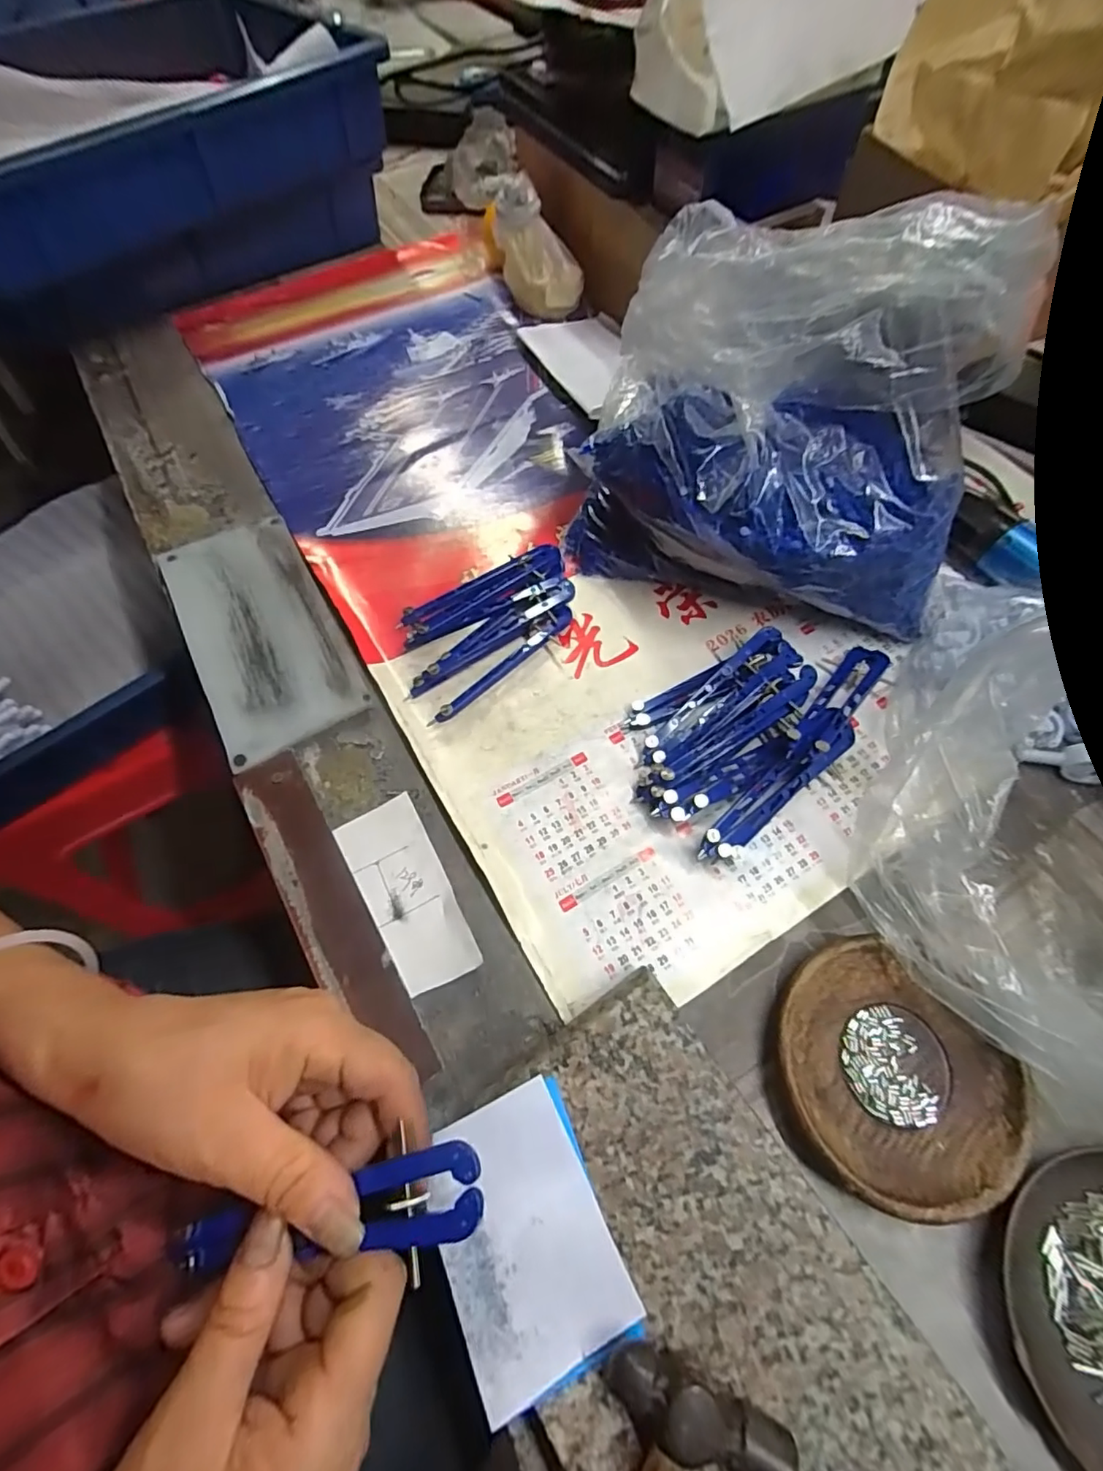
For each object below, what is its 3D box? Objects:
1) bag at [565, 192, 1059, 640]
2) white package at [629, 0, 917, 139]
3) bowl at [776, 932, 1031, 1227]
[{"bbox_3d":[0.138,-0.187,0.342,0.254,0.203,0.159,33,68,16],"label":"bag"},{"bbox_3d":[0.149,-0.482,0.376,0.159,0.085,0.098,-29,67,-12],"label":"white package"},{"bbox_3d":[0.159,0.162,0.271,0.097,0.015,0.107,-41,69,-18],"label":"bowl"}]

